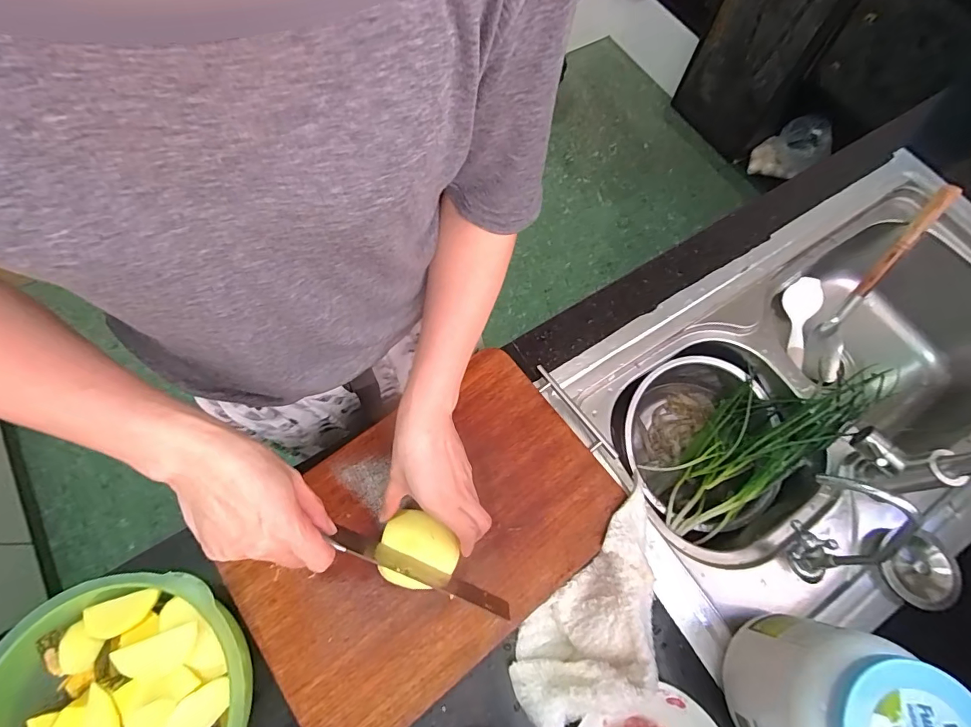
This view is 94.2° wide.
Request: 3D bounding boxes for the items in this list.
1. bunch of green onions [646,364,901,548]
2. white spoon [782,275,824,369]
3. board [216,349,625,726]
[{"bbox_3d":[0.398,0.107,0.658,0.345,0.127,0.120,-37,73,7],"label":"bunch of green onions"},{"bbox_3d":[0.570,-0.075,0.818,0.054,0.024,0.159,8,90,1],"label":"white spoon"},{"bbox_3d":[-0.061,0.183,0.501,0.397,0.020,0.273,-33,73,-14],"label":"board"}]

